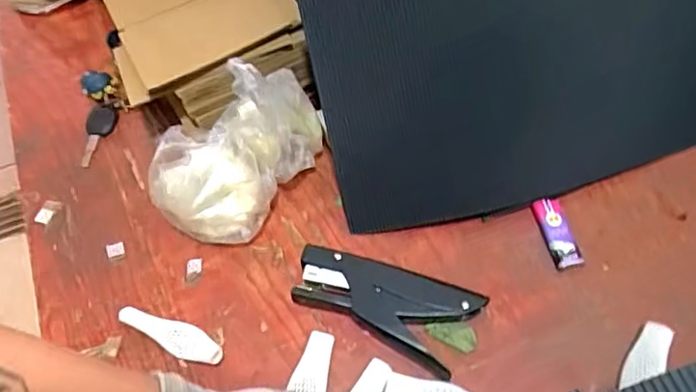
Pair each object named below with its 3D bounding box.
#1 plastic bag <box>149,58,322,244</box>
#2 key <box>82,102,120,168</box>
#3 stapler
[{"bbox_3d":[-0.096,-0.043,0.501,0.129,0.145,0.123,1,58,4],"label":"plastic bag"},{"bbox_3d":[-0.253,-0.065,0.599,0.022,0.019,0.074,4,58,6],"label":"key"},{"bbox_3d":[0.028,0.083,0.483,0.143,0.023,0.066,25,62,18],"label":"stapler"}]

